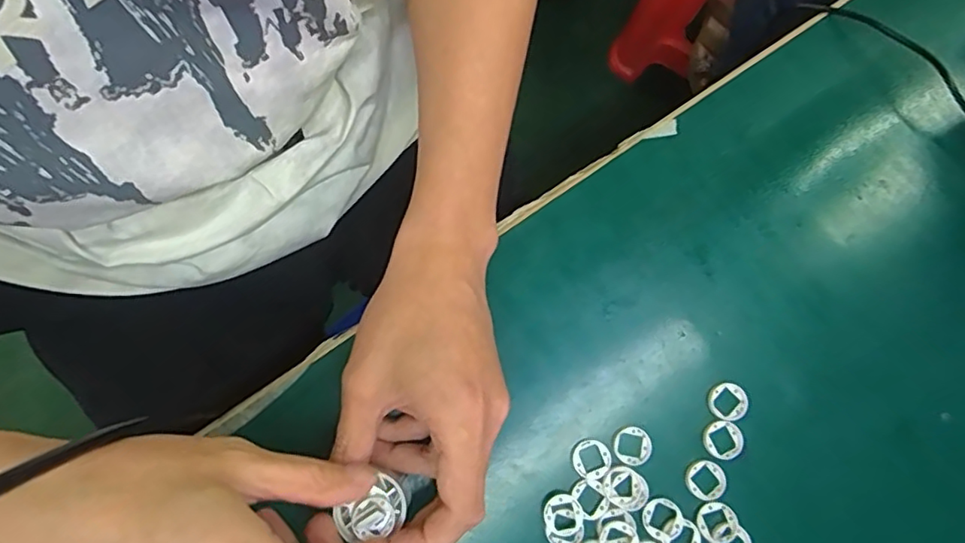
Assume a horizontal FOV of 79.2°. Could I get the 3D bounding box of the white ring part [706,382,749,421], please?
[{"bbox_3d":[0.145,0.077,0.345,0.023,0.004,0.022,0,79,-1],"label":"white ring part"}]

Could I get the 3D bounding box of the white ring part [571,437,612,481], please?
[{"bbox_3d":[0.063,0.107,0.335,0.021,0.004,0.022,-38,82,-8],"label":"white ring part"}]

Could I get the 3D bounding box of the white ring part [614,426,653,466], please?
[{"bbox_3d":[0.087,0.101,0.338,0.022,0.004,0.021,0,79,-1],"label":"white ring part"}]

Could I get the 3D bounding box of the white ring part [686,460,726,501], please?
[{"bbox_3d":[0.129,0.120,0.335,0.022,0.004,0.022,0,79,-1],"label":"white ring part"}]

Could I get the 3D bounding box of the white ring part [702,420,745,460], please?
[{"bbox_3d":[0.141,0.098,0.341,0.022,0.004,0.021,0,79,-1],"label":"white ring part"}]

